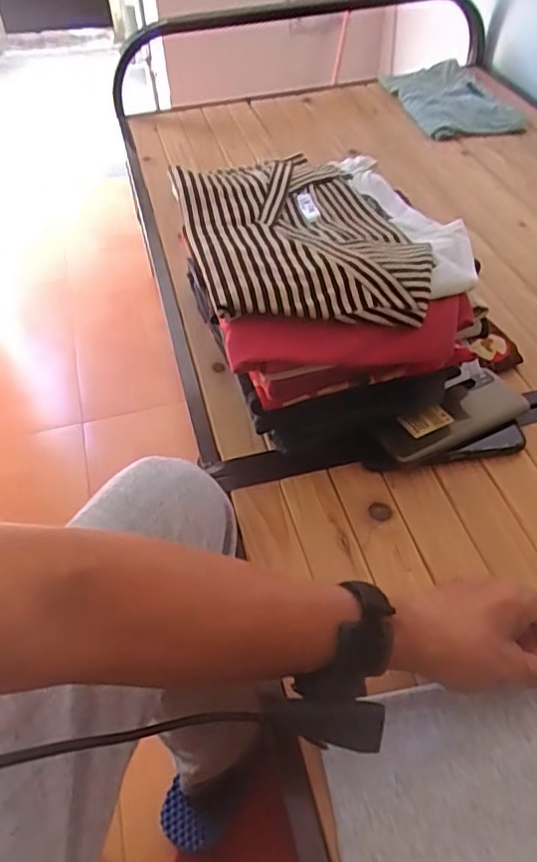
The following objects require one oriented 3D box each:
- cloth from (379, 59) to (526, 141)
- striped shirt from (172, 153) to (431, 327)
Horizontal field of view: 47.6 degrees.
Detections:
[{"bbox_3d":[0.369,-0.686,1.251,0.194,0.043,0.311,-11,51,-9],"label":"cloth"},{"bbox_3d":[0.023,-0.210,0.625,0.204,0.033,0.339,-11,51,-9],"label":"striped shirt"}]

